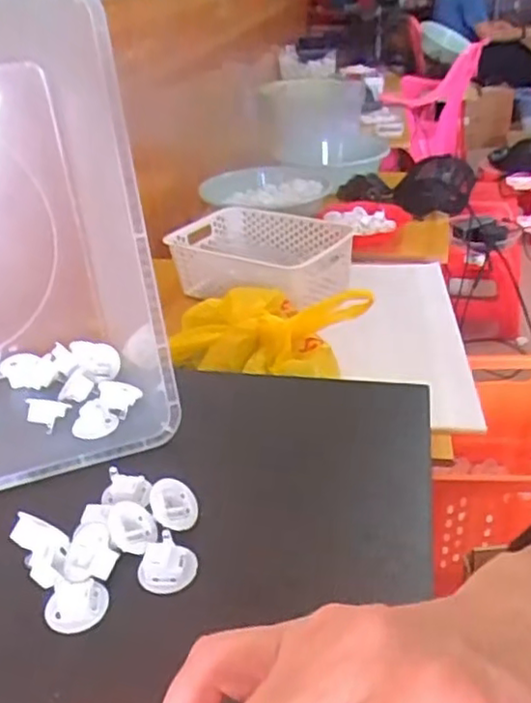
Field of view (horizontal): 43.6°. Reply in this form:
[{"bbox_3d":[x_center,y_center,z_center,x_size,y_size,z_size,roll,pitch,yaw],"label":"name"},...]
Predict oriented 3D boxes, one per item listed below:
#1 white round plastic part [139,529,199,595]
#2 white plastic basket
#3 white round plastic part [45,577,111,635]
[{"bbox_3d":[-0.055,0.118,0.371,0.028,0.022,0.024,6,32,14],"label":"white round plastic part"},{"bbox_3d":[-0.013,-0.167,1.202,0.313,0.098,0.227,12,34,24],"label":"white plastic basket"},{"bbox_3d":[-0.102,0.136,0.356,0.032,0.012,0.024,-7,31,-8],"label":"white round plastic part"}]

